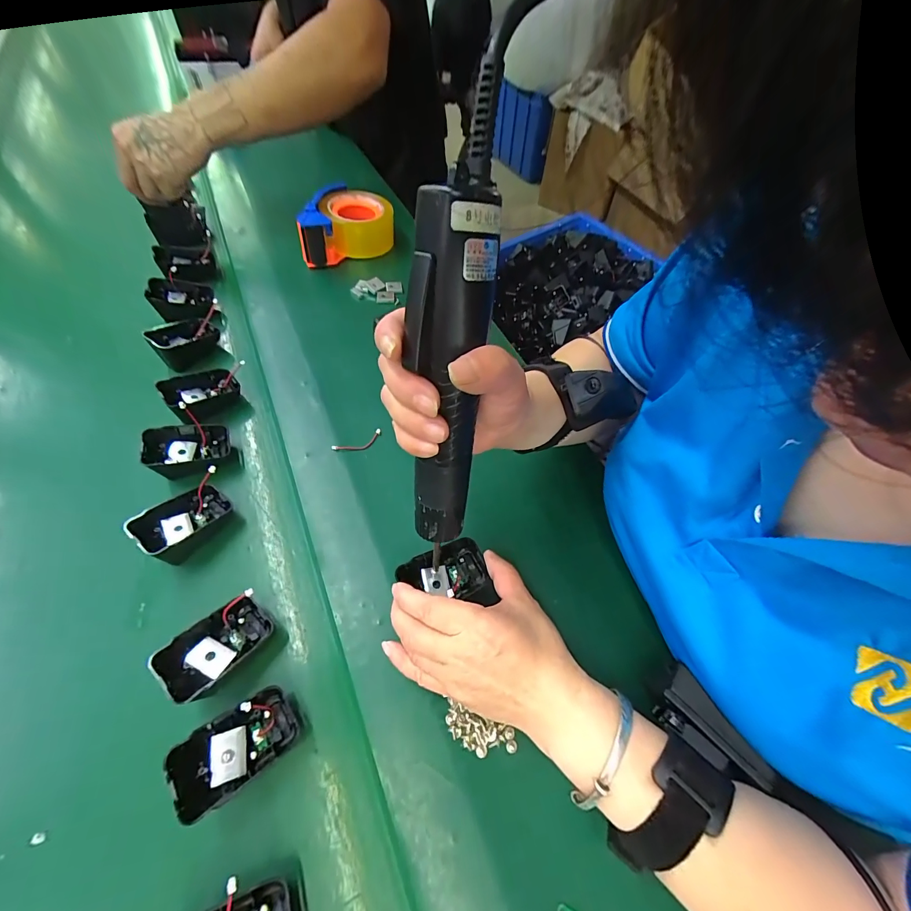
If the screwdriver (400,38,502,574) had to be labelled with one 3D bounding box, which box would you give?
[{"bbox_3d":[-0.005,-0.041,0.198,0.039,0.231,0.028,4,30,-1],"label":"screwdriver"}]

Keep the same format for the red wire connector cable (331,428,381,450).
[{"bbox_3d":[-0.100,-0.012,0.397,0.052,0.004,0.016,-25,80,-21],"label":"red wire connector cable"}]

